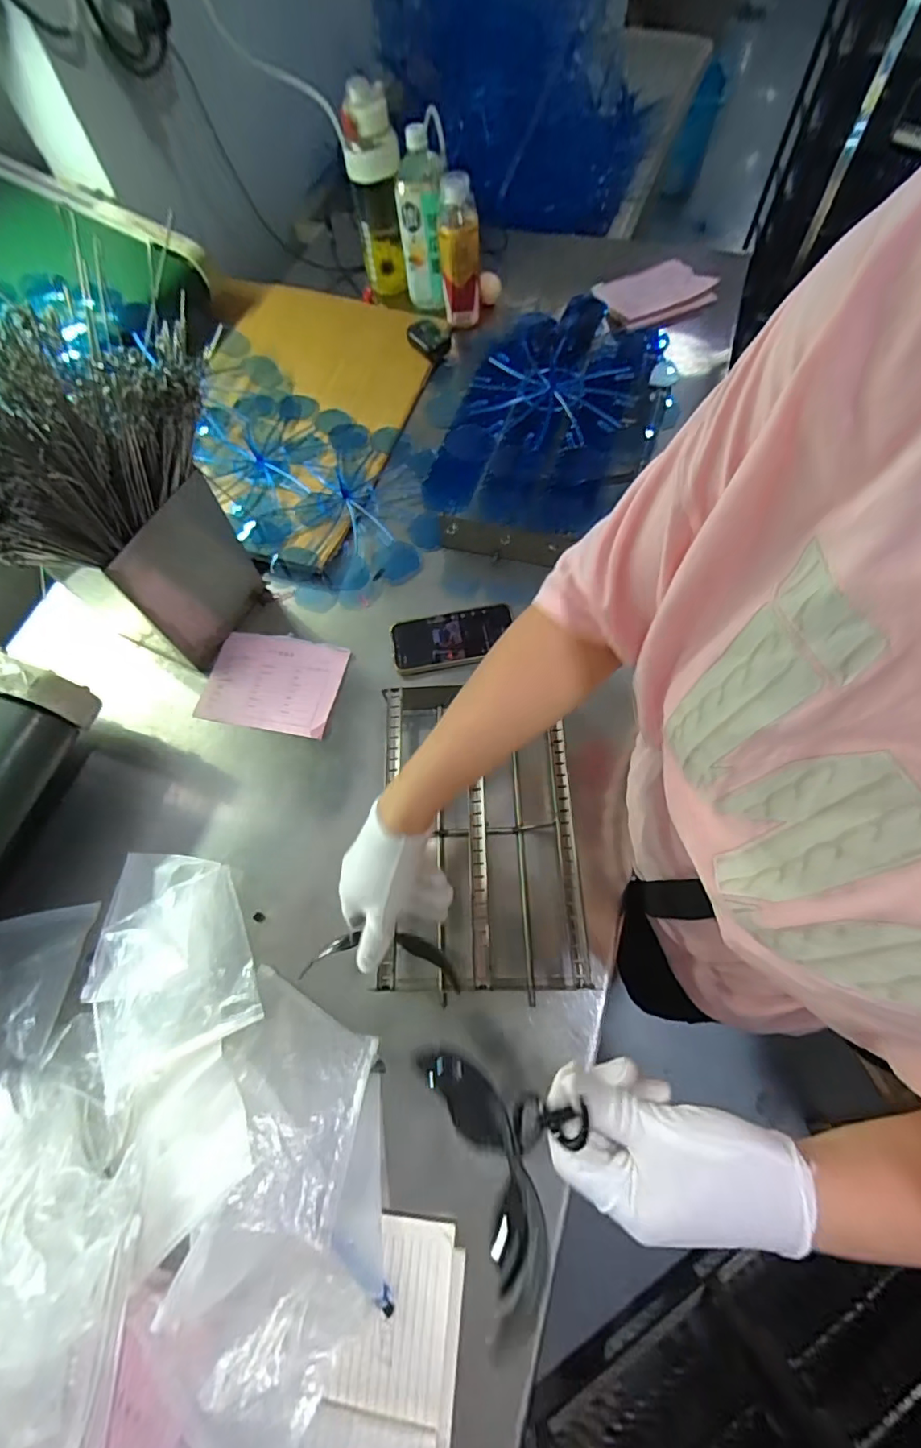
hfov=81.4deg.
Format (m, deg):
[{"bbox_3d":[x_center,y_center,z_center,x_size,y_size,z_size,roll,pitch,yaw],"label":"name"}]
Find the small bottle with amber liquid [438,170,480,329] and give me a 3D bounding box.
[{"bbox_3d":[-0.001,-0.766,0.885,0.066,0.185,0.066,-1,66,3],"label":"small bottle with amber liquid"}]

